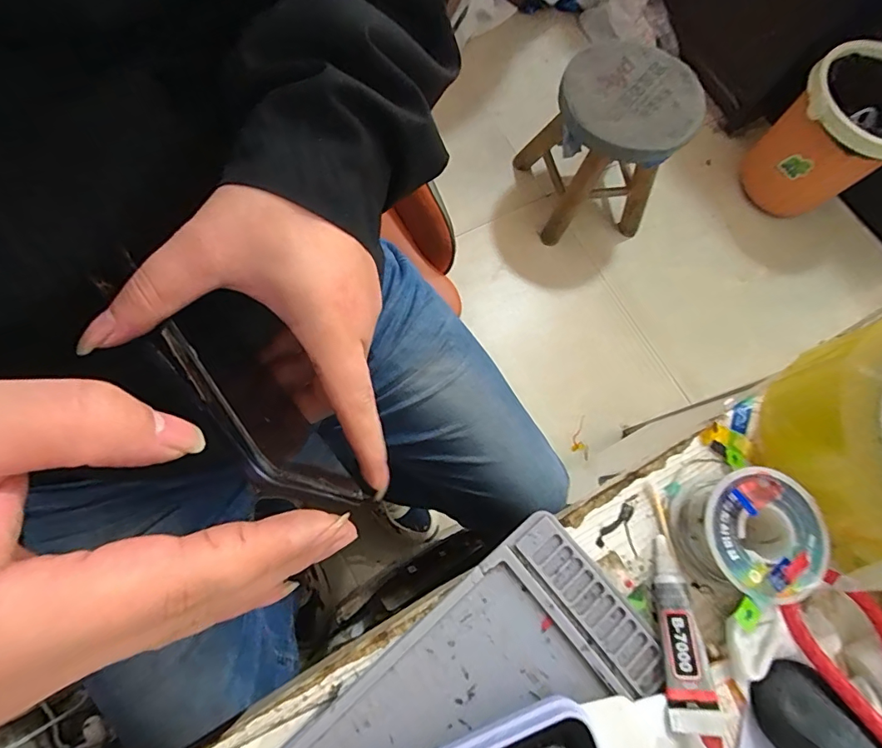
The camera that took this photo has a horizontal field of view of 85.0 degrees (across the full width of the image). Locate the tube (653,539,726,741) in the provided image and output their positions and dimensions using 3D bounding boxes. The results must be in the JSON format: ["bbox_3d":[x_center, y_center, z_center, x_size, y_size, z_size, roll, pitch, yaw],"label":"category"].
[{"bbox_3d":[0.102,0.110,0.208,0.019,0.007,0.073,-10,61,18],"label":"tube"}]

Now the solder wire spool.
[{"bbox_3d":[0.138,0.072,0.215,0.052,0.035,0.052,2,74,-6],"label":"solder wire spool"}]

